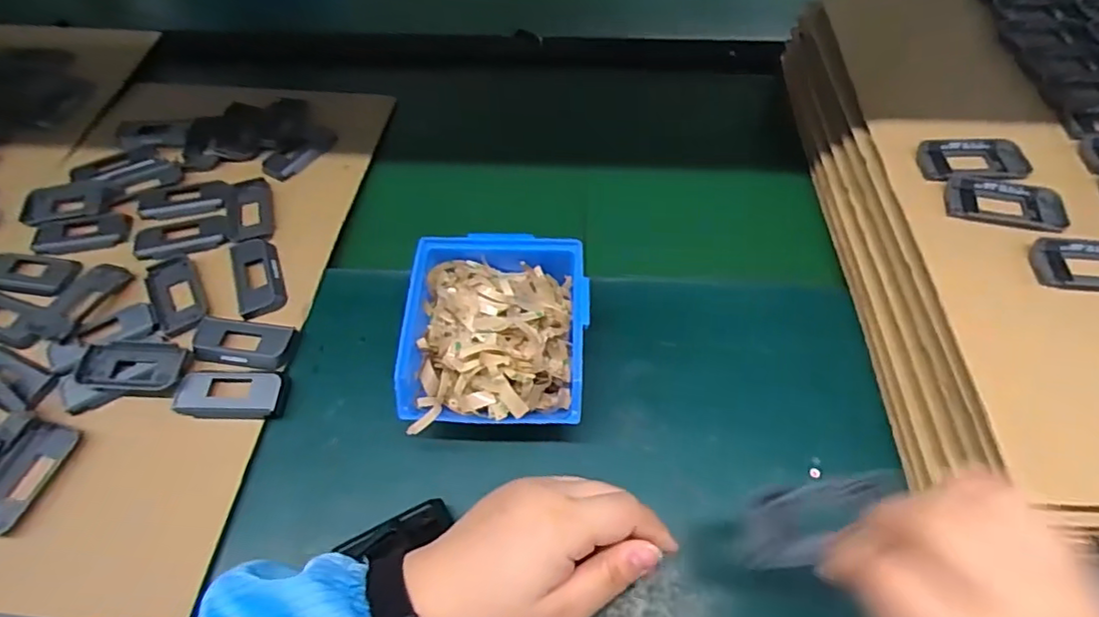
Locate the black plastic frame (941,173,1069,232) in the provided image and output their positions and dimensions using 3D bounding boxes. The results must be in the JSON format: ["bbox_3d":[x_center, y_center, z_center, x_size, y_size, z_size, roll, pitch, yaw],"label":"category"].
[{"bbox_3d":[0.325,-0.077,0.418,0.077,0.004,0.045,9,59,7],"label":"black plastic frame"}]

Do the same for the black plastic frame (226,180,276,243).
[{"bbox_3d":[-0.263,-0.088,0.512,0.035,0.010,0.067,-14,57,-8],"label":"black plastic frame"}]

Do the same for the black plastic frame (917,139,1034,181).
[{"bbox_3d":[0.319,-0.114,0.444,0.078,0.005,0.043,-4,59,0],"label":"black plastic frame"}]

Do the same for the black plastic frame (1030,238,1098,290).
[{"bbox_3d":[0.362,-0.030,0.385,0.080,0.007,0.039,4,59,5],"label":"black plastic frame"}]

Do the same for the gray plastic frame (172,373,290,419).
[{"bbox_3d":[-0.232,0.062,0.423,0.077,0.013,0.033,0,57,1],"label":"gray plastic frame"}]

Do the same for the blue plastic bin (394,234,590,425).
[{"bbox_3d":[-0.035,0.019,0.421,0.121,0.064,0.142,2,57,2],"label":"blue plastic bin"}]

